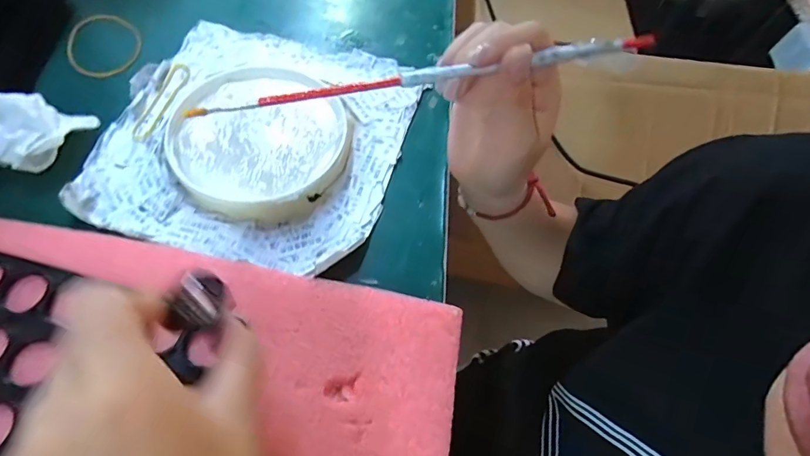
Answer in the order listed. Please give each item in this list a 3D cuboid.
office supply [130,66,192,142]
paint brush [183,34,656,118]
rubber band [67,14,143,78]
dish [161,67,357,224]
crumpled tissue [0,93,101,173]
[{"bbox_3d":[-0.179,-0.095,0.333,0.015,0.005,0.076,14,60,3],"label":"office supply"},{"bbox_3d":[0.006,-0.080,0.238,0.246,0.007,0.005,-9,61,1],"label":"paint brush"},{"bbox_3d":[-0.243,-0.148,0.363,0.056,0.004,0.066,-28,72,-23],"label":"rubber band"},{"bbox_3d":[-0.105,-0.070,0.318,0.138,0.015,0.119,40,65,17],"label":"dish"},{"bbox_3d":[-0.247,-0.064,0.293,0.045,0.032,0.063,28,62,11],"label":"crumpled tissue"}]

